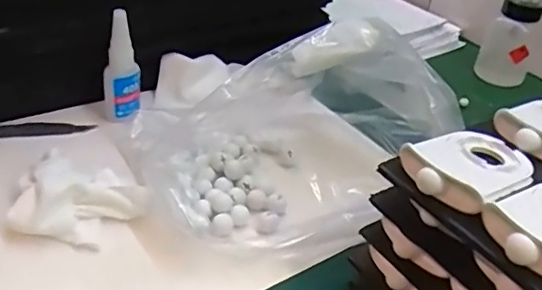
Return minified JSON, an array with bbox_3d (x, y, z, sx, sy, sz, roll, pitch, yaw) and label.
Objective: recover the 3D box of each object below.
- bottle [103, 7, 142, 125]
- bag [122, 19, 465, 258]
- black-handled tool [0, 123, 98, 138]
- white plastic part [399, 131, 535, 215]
[{"bbox_3d":[-0.135,-0.071,0.504,0.032,0.095,0.027,-2,36,-13],"label":"bottle"},{"bbox_3d":[0.042,-0.022,0.464,0.147,0.121,0.284,33,43,32],"label":"bag"},{"bbox_3d":[-0.199,-0.015,0.492,0.081,0.011,0.013,-4,36,-15],"label":"black-handled tool"},{"bbox_3d":[0.122,0.010,0.339,0.090,0.016,0.061,-22,44,-35],"label":"white plastic part"}]

